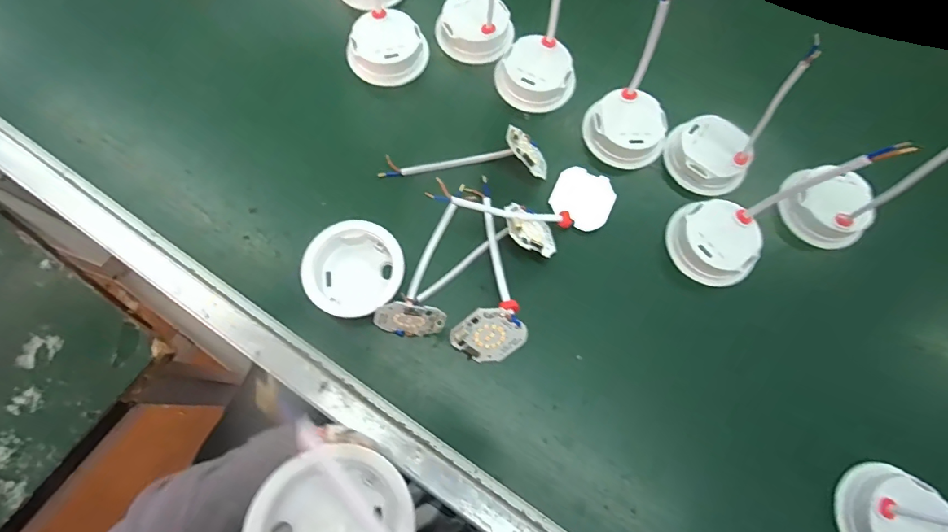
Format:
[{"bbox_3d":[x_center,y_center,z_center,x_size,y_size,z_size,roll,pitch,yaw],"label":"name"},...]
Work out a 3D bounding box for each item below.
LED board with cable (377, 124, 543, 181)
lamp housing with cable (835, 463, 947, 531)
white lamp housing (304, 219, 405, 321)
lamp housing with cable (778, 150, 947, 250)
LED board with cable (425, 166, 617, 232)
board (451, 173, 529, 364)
[{"bbox_3d":[-0.008,-0.095,0.379,0.138,0.034,0.043,3,72,1],"label":"LED board with cable"},{"bbox_3d":[0.297,0.164,0.272,0.080,0.116,0.071,18,73,6],"label":"lamp housing with cable"},{"bbox_3d":[-0.089,0.002,0.350,0.071,0.023,0.068,1,70,-3],"label":"white lamp housing"},{"bbox_3d":[0.296,-0.067,0.331,0.070,0.134,0.067,0,73,1],"label":"lamp housing with cable"},{"bbox_3d":[0.039,-0.050,0.358,0.150,0.029,0.050,-7,72,-25],"label":"LED board with cable"},{"bbox_3d":[0.001,-0.005,0.345,0.055,0.045,0.147,-11,72,-3],"label":"board"}]

